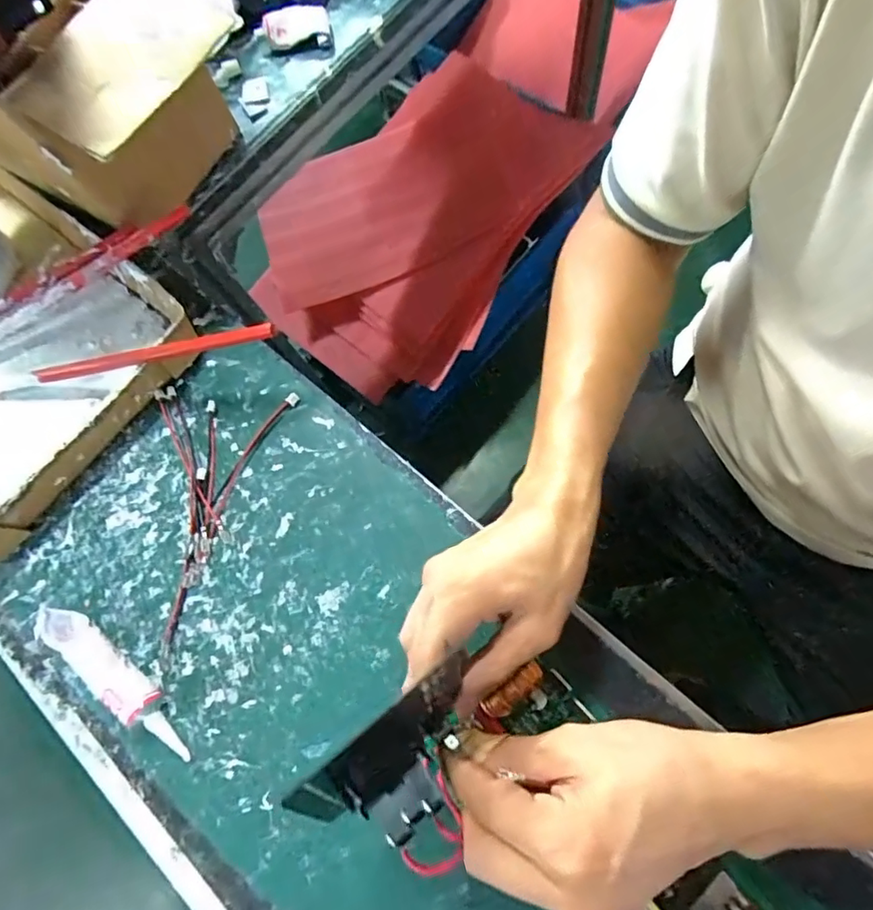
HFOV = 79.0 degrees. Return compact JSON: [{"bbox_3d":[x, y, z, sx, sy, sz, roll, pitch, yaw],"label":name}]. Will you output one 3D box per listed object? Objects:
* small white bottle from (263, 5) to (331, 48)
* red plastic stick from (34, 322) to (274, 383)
[{"bbox_3d":[-0.126,-0.386,0.474,0.058,0.025,0.021,-10,74,4],"label":"small white bottle"},{"bbox_3d":[-0.206,-0.071,0.376,0.208,0.011,0.010,-6,70,18],"label":"red plastic stick"}]

